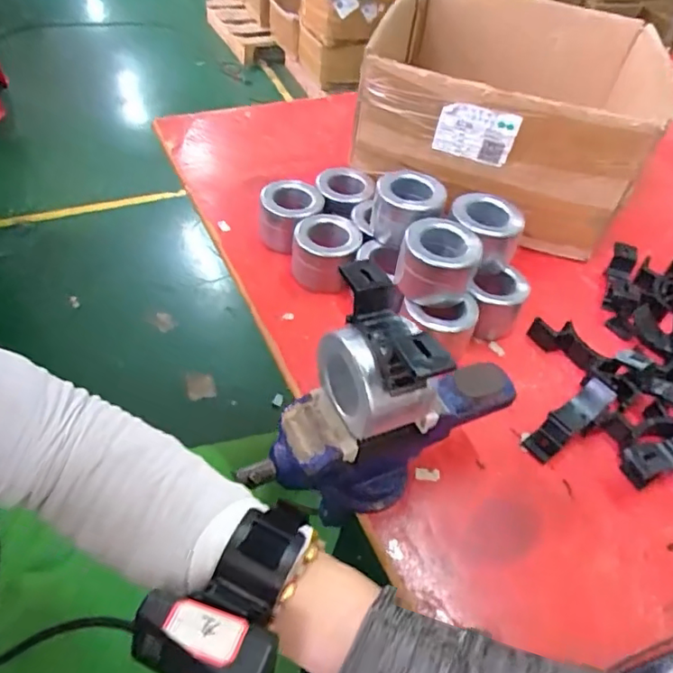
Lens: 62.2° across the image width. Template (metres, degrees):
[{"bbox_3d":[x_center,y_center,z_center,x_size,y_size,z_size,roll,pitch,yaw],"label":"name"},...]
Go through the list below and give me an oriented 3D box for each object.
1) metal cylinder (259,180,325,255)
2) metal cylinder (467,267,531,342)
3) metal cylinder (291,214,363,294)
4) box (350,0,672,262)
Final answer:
[{"bbox_3d":[-0.051,-0.134,0.626,0.068,0.055,0.063,2,47,-6],"label":"metal cylinder"},{"bbox_3d":[0.162,-0.035,0.570,0.053,0.054,0.067,22,48,13],"label":"metal cylinder"},{"bbox_3d":[-0.011,-0.090,0.592,0.066,0.053,0.068,11,46,3],"label":"metal cylinder"},{"bbox_3d":[0.219,-0.299,0.724,0.375,0.162,0.411,20,48,11],"label":"box"}]

